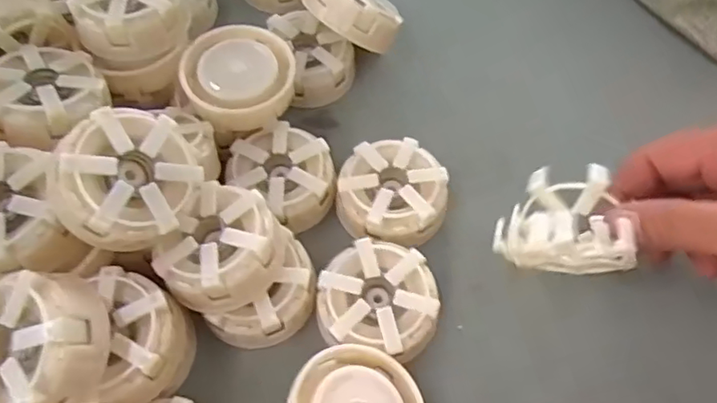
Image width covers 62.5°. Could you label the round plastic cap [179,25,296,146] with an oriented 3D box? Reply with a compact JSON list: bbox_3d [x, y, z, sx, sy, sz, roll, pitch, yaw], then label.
[{"bbox_3d":[-0.069,-0.071,0.339,0.061,0.024,0.060,-28,86,-14],"label":"round plastic cap"}]

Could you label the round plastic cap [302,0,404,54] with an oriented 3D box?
[{"bbox_3d":[-0.001,-0.117,0.367,0.051,0.046,0.029,48,112,23],"label":"round plastic cap"}]

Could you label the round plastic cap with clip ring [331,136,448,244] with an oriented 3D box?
[{"bbox_3d":[0.019,-0.001,0.338,0.060,0.037,0.058,0,62,0],"label":"round plastic cap with clip ring"}]

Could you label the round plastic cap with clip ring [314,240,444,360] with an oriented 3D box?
[{"bbox_3d":[0.011,0.052,0.306,0.059,0.025,0.055,0,62,0],"label":"round plastic cap with clip ring"}]

